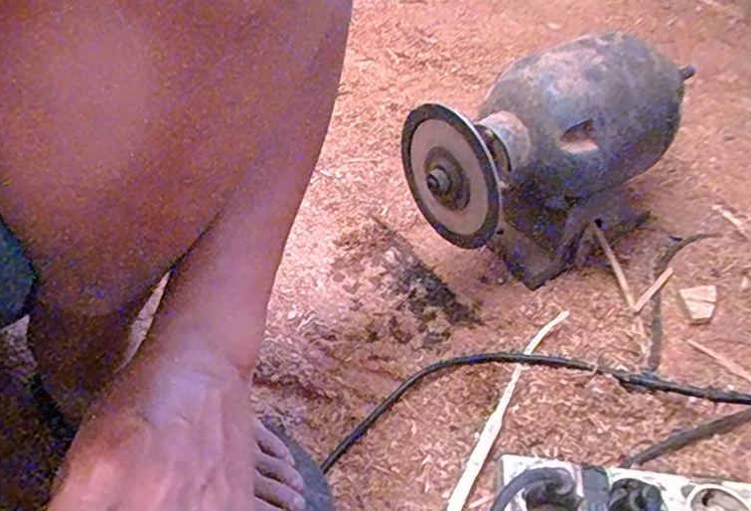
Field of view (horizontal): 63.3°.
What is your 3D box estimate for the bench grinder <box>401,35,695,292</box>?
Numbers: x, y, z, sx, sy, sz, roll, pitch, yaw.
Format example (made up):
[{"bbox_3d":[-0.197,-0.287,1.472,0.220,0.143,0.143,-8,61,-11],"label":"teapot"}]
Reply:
[{"bbox_3d":[0.158,-0.079,0.558,0.253,0.182,0.117,-22,50,-19],"label":"bench grinder"}]

